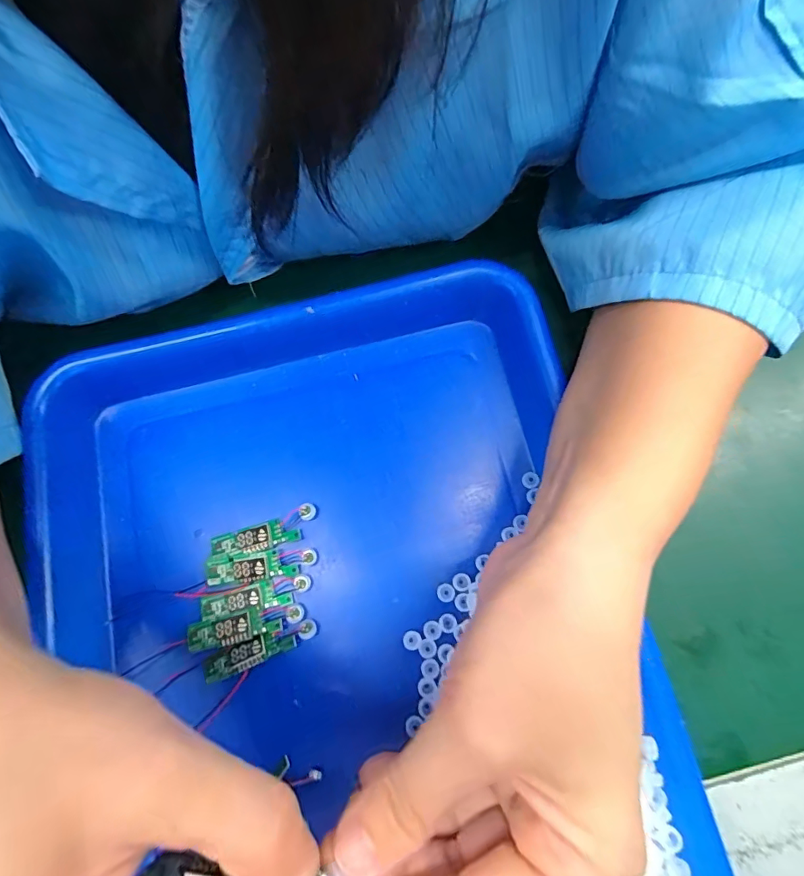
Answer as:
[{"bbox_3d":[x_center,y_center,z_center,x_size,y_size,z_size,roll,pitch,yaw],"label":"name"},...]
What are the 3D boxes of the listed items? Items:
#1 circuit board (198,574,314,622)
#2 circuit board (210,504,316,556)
[{"bbox_3d":[-0.067,0.073,0.216,0.052,0.005,0.012,-14,77,-1],"label":"circuit board"},{"bbox_3d":[-0.065,0.046,0.223,0.050,0.005,0.014,-21,77,-3],"label":"circuit board"}]

